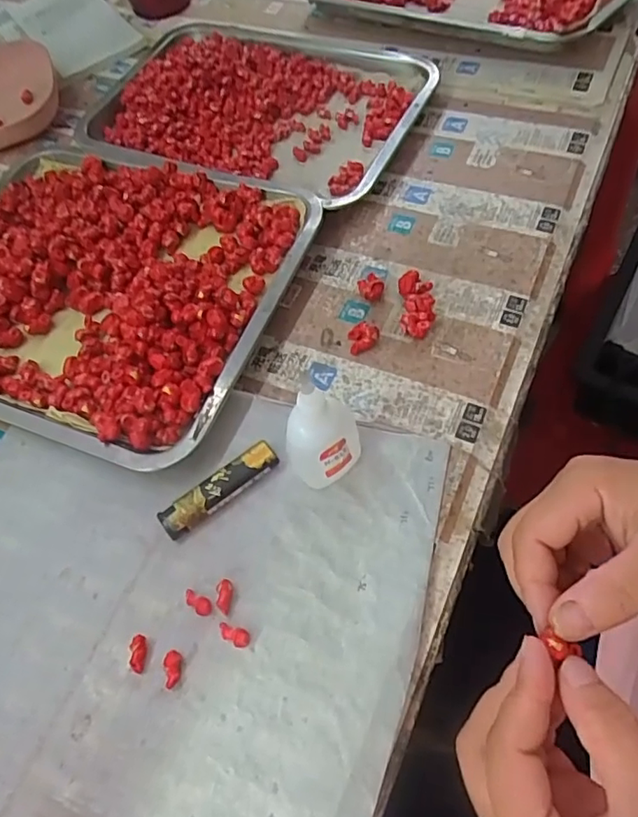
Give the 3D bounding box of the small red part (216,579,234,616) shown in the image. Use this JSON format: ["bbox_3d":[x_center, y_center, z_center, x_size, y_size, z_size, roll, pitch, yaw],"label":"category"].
[{"bbox_3d":[-0.053,0.107,0.317,0.009,0.005,0.019,-3,72,1],"label":"small red part"}]

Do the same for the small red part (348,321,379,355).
[{"bbox_3d":[0.031,-0.050,0.394,0.021,0.014,0.017,-21,59,-7],"label":"small red part"}]

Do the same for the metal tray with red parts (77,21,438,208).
[{"bbox_3d":[-0.067,-0.297,0.531,0.321,0.030,0.221,22,64,18],"label":"metal tray with red parts"}]

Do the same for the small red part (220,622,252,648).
[{"bbox_3d":[-0.047,0.123,0.305,0.019,0.006,0.009,21,64,17],"label":"small red part"}]

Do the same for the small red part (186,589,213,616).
[{"bbox_3d":[-0.069,0.110,0.316,0.019,0.006,0.009,25,64,16],"label":"small red part"}]

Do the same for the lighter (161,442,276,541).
[{"bbox_3d":[-0.062,0.050,0.348,0.079,0.013,0.019,-35,62,-15],"label":"lighter"}]

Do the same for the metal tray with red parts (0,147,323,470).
[{"bbox_3d":[-0.182,-0.104,0.435,0.310,0.029,0.256,17,62,15],"label":"metal tray with red parts"}]

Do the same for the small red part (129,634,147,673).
[{"bbox_3d":[-0.098,0.133,0.305,0.008,0.007,0.019,-8,59,-2],"label":"small red part"}]

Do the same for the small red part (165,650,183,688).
[{"bbox_3d":[-0.078,0.139,0.300,0.009,0.005,0.019,-10,59,-3],"label":"small red part"}]

